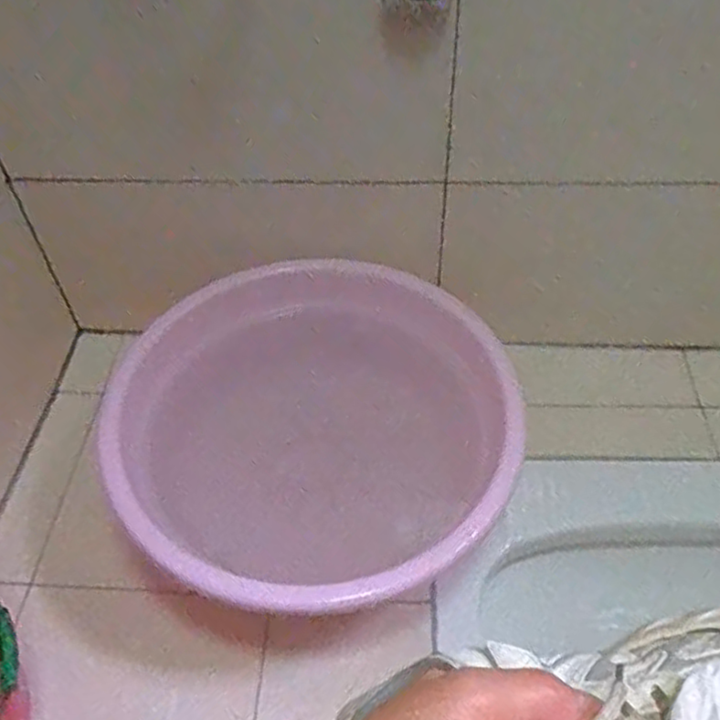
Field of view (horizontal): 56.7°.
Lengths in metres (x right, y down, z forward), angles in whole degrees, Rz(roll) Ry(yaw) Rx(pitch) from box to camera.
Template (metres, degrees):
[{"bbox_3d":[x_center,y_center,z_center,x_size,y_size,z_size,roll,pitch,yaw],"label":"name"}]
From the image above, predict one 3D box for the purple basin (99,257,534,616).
[{"bbox_3d":[-0.041,0.095,0.829,0.461,0.199,0.450,-1,46,1],"label":"purple basin"}]

